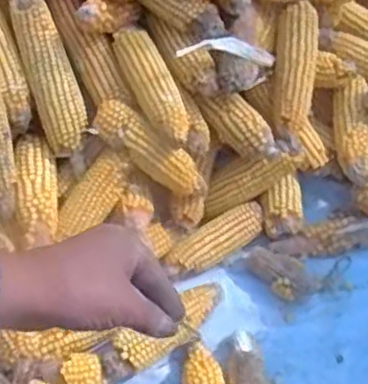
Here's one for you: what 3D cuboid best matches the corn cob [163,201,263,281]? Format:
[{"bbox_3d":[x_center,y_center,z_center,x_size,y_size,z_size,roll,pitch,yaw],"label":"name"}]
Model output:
[{"bbox_3d":[0.037,0.061,0.841,0.135,0.040,0.042,-26,63,-18],"label":"corn cob"}]

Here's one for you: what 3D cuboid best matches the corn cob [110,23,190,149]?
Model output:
[{"bbox_3d":[-0.037,-0.123,0.785,0.046,0.035,0.148,-20,61,-14],"label":"corn cob"}]

